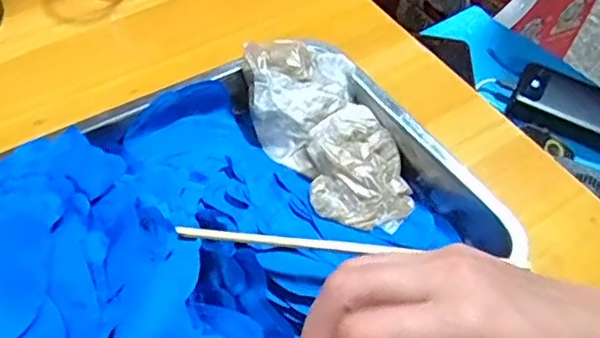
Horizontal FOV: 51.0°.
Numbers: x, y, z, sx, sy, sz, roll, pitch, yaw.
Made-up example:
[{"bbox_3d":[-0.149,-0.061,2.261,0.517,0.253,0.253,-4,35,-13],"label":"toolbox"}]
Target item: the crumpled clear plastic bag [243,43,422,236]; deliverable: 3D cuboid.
[{"bbox_3d":[0.022,-0.029,0.471,0.084,0.034,0.165,-19,57,-19],"label":"crumpled clear plastic bag"}]

